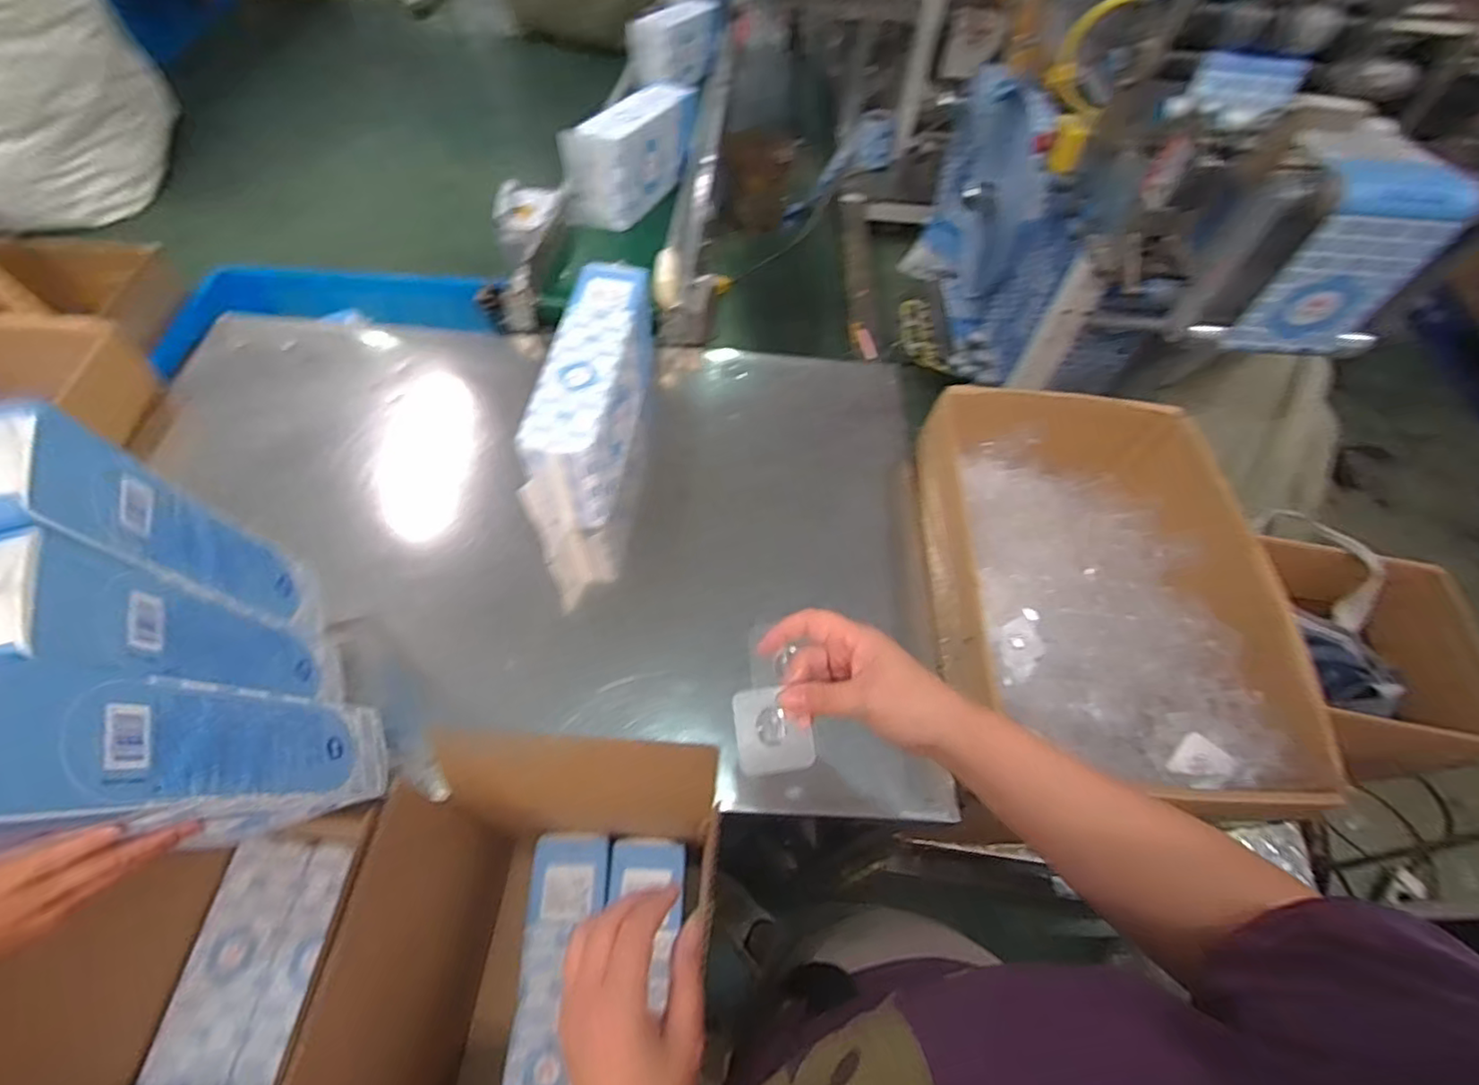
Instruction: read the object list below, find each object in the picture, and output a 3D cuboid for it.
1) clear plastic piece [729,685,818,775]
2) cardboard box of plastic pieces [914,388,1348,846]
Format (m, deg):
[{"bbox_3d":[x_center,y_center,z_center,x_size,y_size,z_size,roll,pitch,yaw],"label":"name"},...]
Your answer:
[{"bbox_3d":[0.024,0.131,0.447,0.053,0.004,0.057,-8,80,-10],"label":"clear plastic piece"},{"bbox_3d":[0.464,0.052,0.854,0.416,0.181,0.564,6,58,0],"label":"cardboard box of plastic pieces"}]

